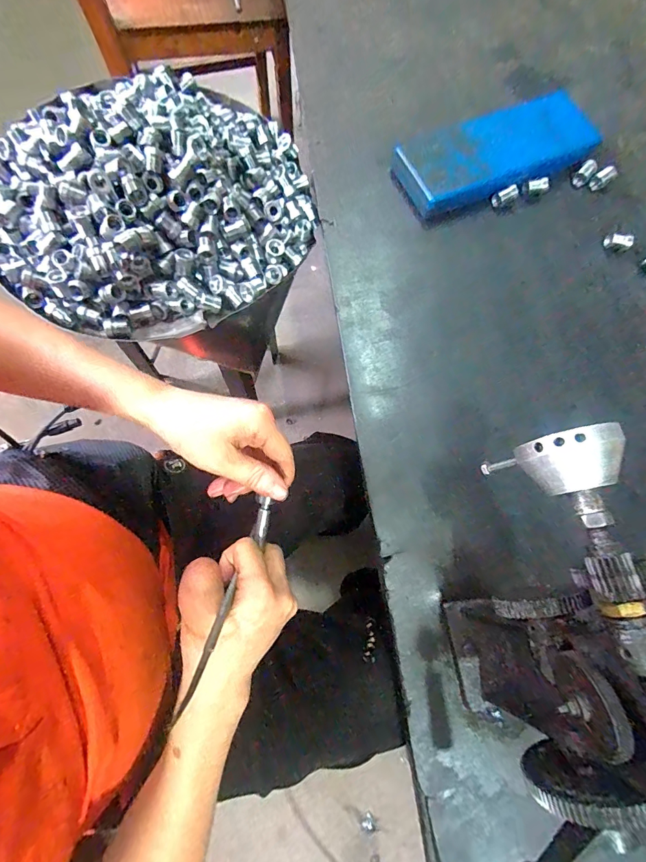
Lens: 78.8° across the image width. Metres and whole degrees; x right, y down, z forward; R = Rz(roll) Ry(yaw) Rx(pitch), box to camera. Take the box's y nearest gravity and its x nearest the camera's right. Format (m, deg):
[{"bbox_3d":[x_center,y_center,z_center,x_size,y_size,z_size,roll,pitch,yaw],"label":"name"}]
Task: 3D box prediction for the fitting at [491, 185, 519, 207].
[{"bbox_3d":[0.214,-0.275,0.462,0.035,0.010,0.013,-28,77,-9],"label":"fitting"}]

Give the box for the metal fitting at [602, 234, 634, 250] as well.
[{"bbox_3d":[0.346,-0.221,0.461,0.027,0.013,0.015,17,75,3],"label":"metal fitting"}]

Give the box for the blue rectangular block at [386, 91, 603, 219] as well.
[{"bbox_3d":[0.203,-0.325,0.463,0.245,0.033,0.083,-25,77,-8],"label":"blue rectangular block"}]

